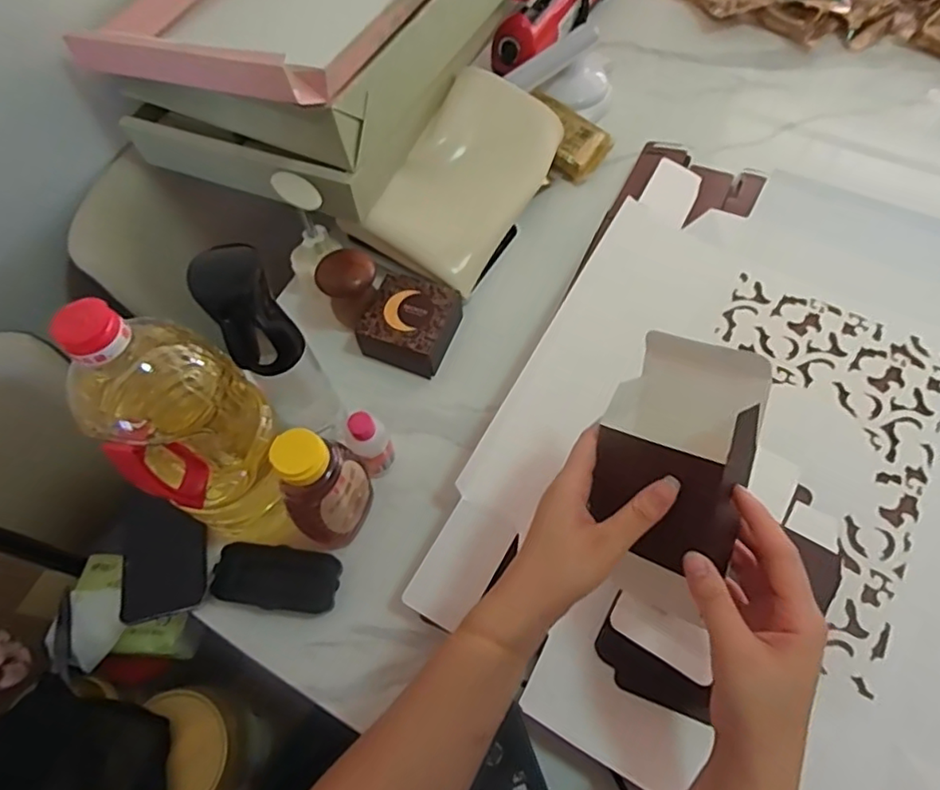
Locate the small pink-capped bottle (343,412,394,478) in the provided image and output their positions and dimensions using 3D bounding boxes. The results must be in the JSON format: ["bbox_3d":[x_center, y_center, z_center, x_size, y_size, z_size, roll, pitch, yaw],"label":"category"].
[{"bbox_3d":[-0.093,0.051,0.557,0.033,0.091,0.032,-1,62,3],"label":"small pink-capped bottle"}]

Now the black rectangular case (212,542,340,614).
[{"bbox_3d":[-0.172,0.165,0.532,0.114,0.030,0.050,5,63,6],"label":"black rectangular case"}]

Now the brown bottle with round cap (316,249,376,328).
[{"bbox_3d":[-0.128,-0.116,0.640,0.059,0.065,0.064,-1,62,3],"label":"brown bottle with round cap"}]

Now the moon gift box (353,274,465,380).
[{"bbox_3d":[-0.064,-0.075,0.646,0.088,0.054,0.098,20,65,13],"label":"moon gift box"}]

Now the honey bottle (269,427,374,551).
[{"bbox_3d":[-0.122,0.079,0.506,0.046,0.157,0.074,10,63,8],"label":"honey bottle"}]

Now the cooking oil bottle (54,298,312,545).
[{"bbox_3d":[-0.210,0.021,0.450,0.099,0.250,0.096,-33,65,-13],"label":"cooking oil bottle"}]

